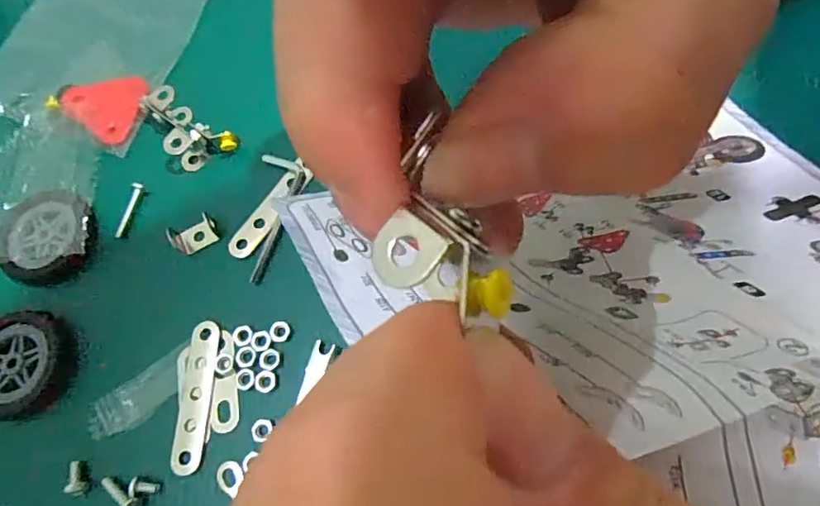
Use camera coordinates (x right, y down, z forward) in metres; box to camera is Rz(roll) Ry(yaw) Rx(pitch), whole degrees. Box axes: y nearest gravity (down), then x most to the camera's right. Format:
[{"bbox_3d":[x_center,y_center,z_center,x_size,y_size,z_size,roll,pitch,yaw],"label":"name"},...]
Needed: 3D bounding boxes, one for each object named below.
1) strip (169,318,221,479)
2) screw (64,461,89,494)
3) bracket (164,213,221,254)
[{"bbox_3d":[-0.072,0.047,0.174,0.011,0.004,0.048,-2,66,7],"label":"strip"},{"bbox_3d":[-0.108,0.072,0.168,0.006,0.004,0.010,-23,56,-6],"label":"screw"},{"bbox_3d":[-0.082,-0.007,0.196,0.019,0.006,0.012,-17,65,0],"label":"bracket"}]

